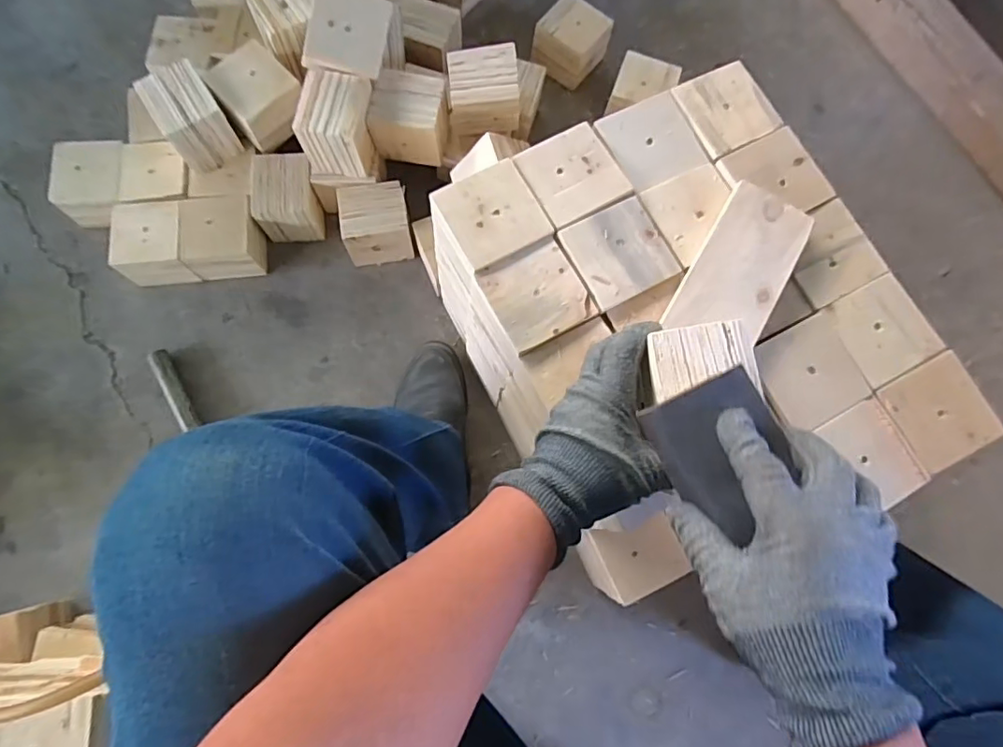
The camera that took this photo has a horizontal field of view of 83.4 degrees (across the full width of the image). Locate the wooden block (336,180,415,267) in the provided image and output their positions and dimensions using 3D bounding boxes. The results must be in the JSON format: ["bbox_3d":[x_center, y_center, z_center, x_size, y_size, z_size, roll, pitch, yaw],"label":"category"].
[{"bbox_3d":[-0.180,-0.218,0.826,0.095,0.088,0.091,-8,78,-4],"label":"wooden block"}]

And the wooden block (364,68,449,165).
[{"bbox_3d":[-0.124,-0.350,0.774,0.091,0.089,0.081,8,78,-1],"label":"wooden block"}]

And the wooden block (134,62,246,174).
[{"bbox_3d":[-0.417,-0.346,0.760,0.082,0.097,0.094,-32,81,-8],"label":"wooden block"}]

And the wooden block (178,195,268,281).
[{"bbox_3d":[-0.400,-0.198,0.823,0.101,0.077,0.104,-5,78,-3],"label":"wooden block"}]

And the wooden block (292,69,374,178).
[{"bbox_3d":[-0.218,-0.331,0.754,0.088,0.081,0.098,8,78,-1],"label":"wooden block"}]

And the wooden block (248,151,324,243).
[{"bbox_3d":[-0.309,-0.254,0.829,0.094,0.086,0.099,1,78,-2],"label":"wooden block"}]

